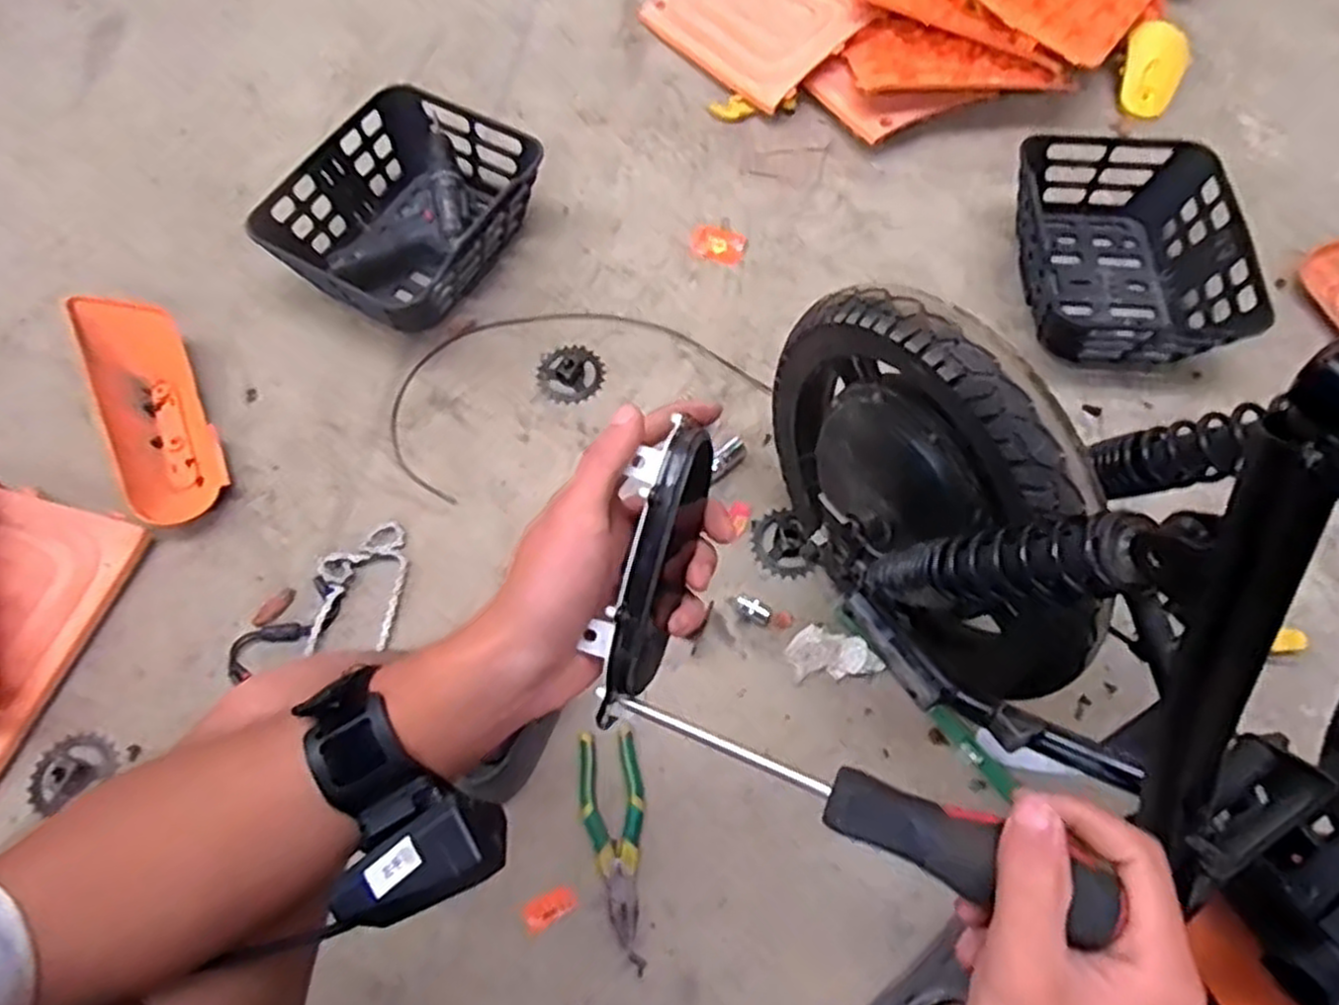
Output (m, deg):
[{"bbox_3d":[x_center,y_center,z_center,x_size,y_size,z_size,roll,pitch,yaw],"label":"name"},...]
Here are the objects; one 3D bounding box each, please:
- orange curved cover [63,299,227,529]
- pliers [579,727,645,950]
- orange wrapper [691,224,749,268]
[{"bbox_3d":[-0.638,-0.116,0.954,0.119,0.059,0.325,-25,69,-11],"label":"orange curved cover"},{"bbox_3d":[-0.055,0.325,0.765,0.061,0.016,0.190,-4,67,-2],"label":"pliers"},{"bbox_3d":[0.070,-0.366,1.097,0.077,0.010,0.059,17,68,7],"label":"orange wrapper"}]

